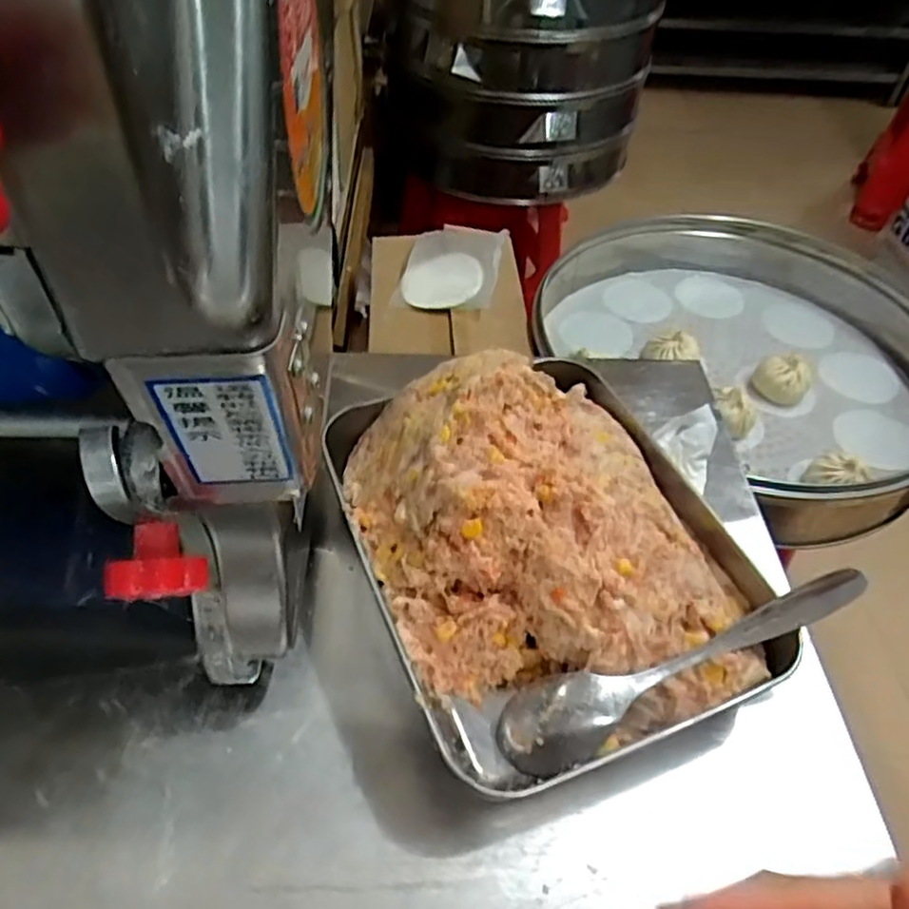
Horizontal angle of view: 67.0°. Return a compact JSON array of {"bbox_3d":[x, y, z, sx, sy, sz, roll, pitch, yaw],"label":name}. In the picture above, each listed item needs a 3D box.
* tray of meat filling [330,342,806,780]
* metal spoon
[{"bbox_3d":[0.048,0.044,0.388,0.191,0.098,0.240,-16,51,-17],"label":"tray of meat filling"},{"bbox_3d":[0.110,0.105,0.341,0.191,0.024,0.037,-24,51,0],"label":"metal spoon"}]

